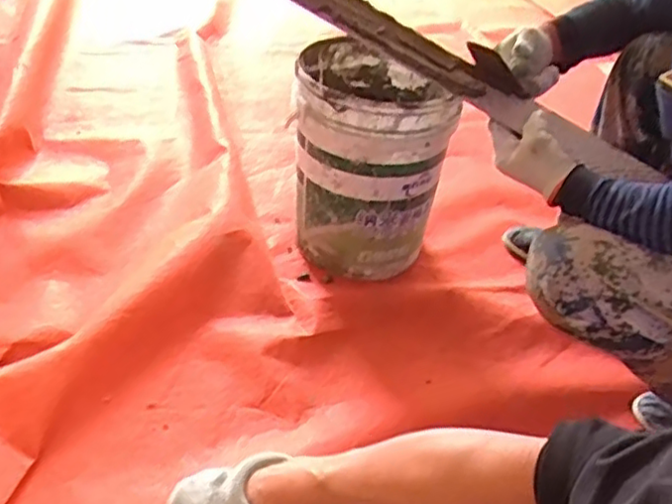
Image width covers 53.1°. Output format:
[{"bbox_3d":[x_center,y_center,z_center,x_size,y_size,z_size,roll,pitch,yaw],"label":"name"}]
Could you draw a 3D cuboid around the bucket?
[{"bbox_3d":[0.054,-0.184,1.316,0.273,0.365,0.309,0,38,-8],"label":"bucket"}]

